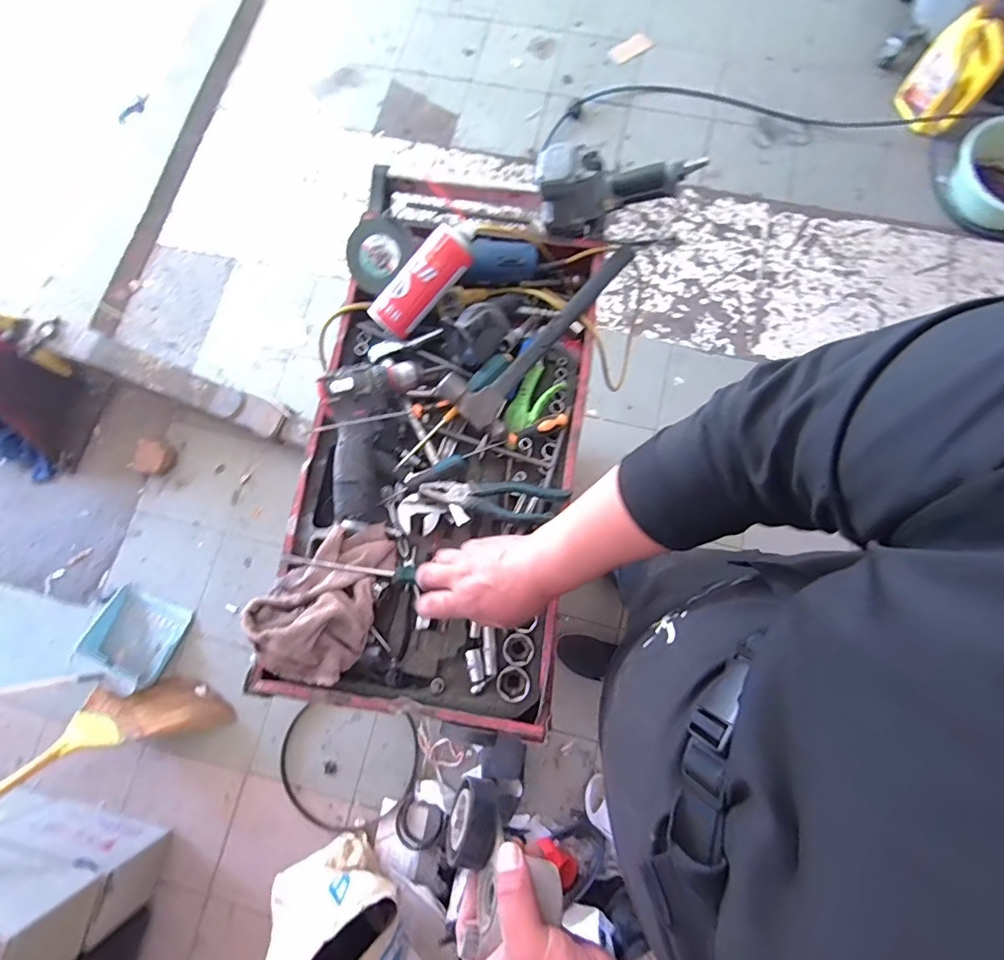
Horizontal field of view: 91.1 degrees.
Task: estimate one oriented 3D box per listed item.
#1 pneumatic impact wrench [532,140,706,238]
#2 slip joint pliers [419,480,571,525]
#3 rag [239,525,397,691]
[{"bbox_3d":[0.155,-0.420,0.707,0.212,0.115,0.068,-3,77,1],"label":"pneumatic impact wrench"},{"bbox_3d":[-0.012,0.026,0.650,0.189,0.010,0.049,8,78,4],"label":"slip joint pliers"},{"bbox_3d":[-0.224,0.140,0.613,0.133,0.102,0.195,14,78,5],"label":"rag"}]

